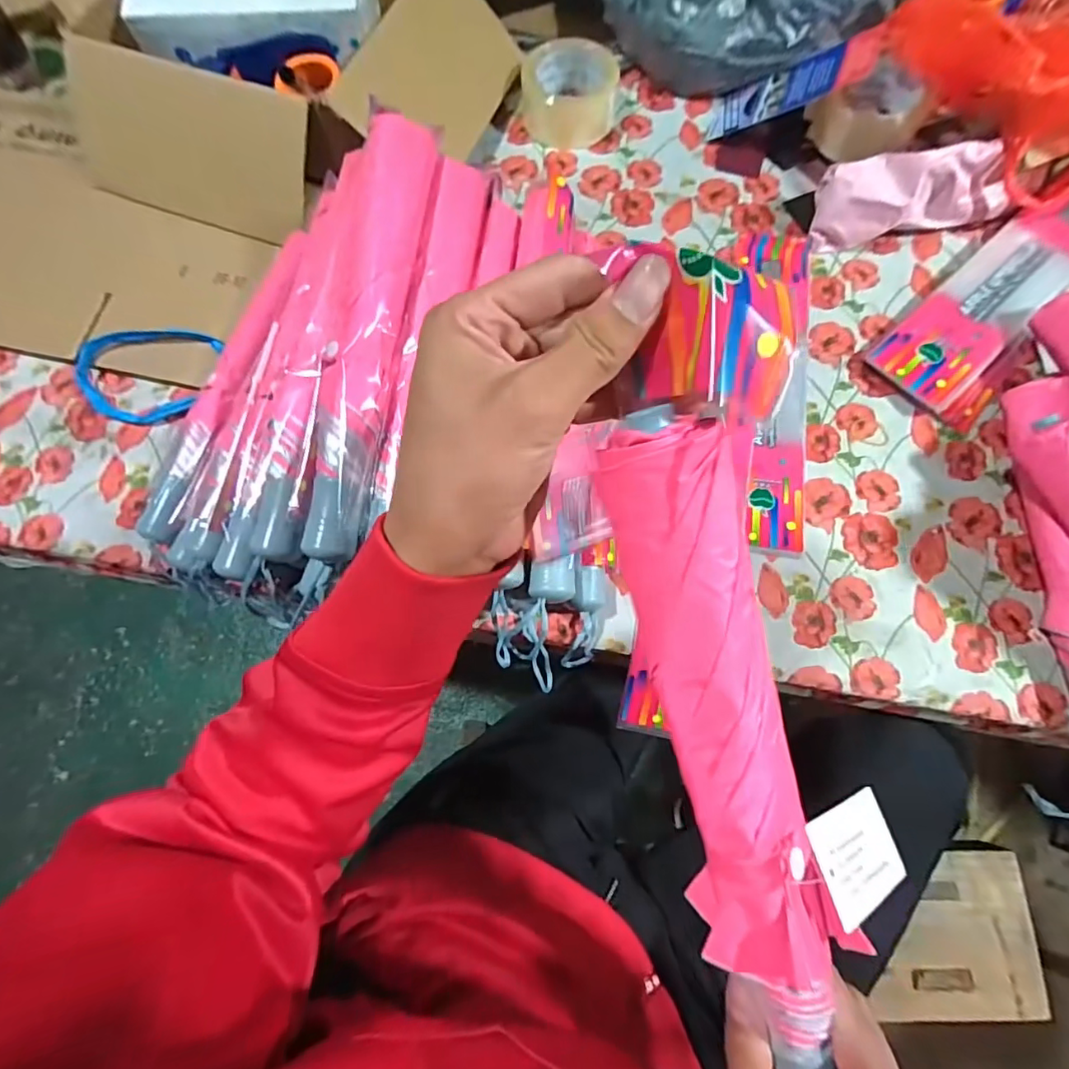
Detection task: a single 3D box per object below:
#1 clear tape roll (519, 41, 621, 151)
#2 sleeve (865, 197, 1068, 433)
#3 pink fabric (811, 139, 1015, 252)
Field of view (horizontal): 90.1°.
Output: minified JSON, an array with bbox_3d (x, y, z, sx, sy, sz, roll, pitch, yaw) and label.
[{"bbox_3d":[0.039,-0.502,0.608,0.101,0.058,0.092,0,74,2],"label":"clear tape roll"},{"bbox_3d":[0.476,-0.247,0.532,0.334,0.029,0.102,-43,77,-10],"label":"sleeve"},{"bbox_3d":[0.392,-0.350,0.543,0.210,0.070,0.066,-9,74,-1],"label":"pink fabric"}]

